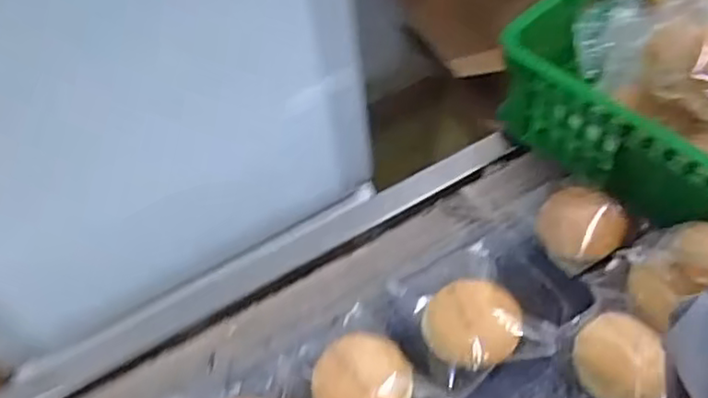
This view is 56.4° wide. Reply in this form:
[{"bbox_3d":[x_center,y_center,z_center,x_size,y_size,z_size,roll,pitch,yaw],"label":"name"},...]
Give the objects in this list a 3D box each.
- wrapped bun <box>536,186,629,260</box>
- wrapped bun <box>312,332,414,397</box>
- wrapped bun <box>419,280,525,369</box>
[{"bbox_3d":[0.260,0.025,0.755,0.091,0.056,0.084,-2,51,3],"label":"wrapped bun"},{"bbox_3d":[0.010,0.189,0.679,0.096,0.041,0.092,-2,51,3],"label":"wrapped bun"},{"bbox_3d":[0.130,0.134,0.702,0.094,0.043,0.088,-2,51,3],"label":"wrapped bun"}]

